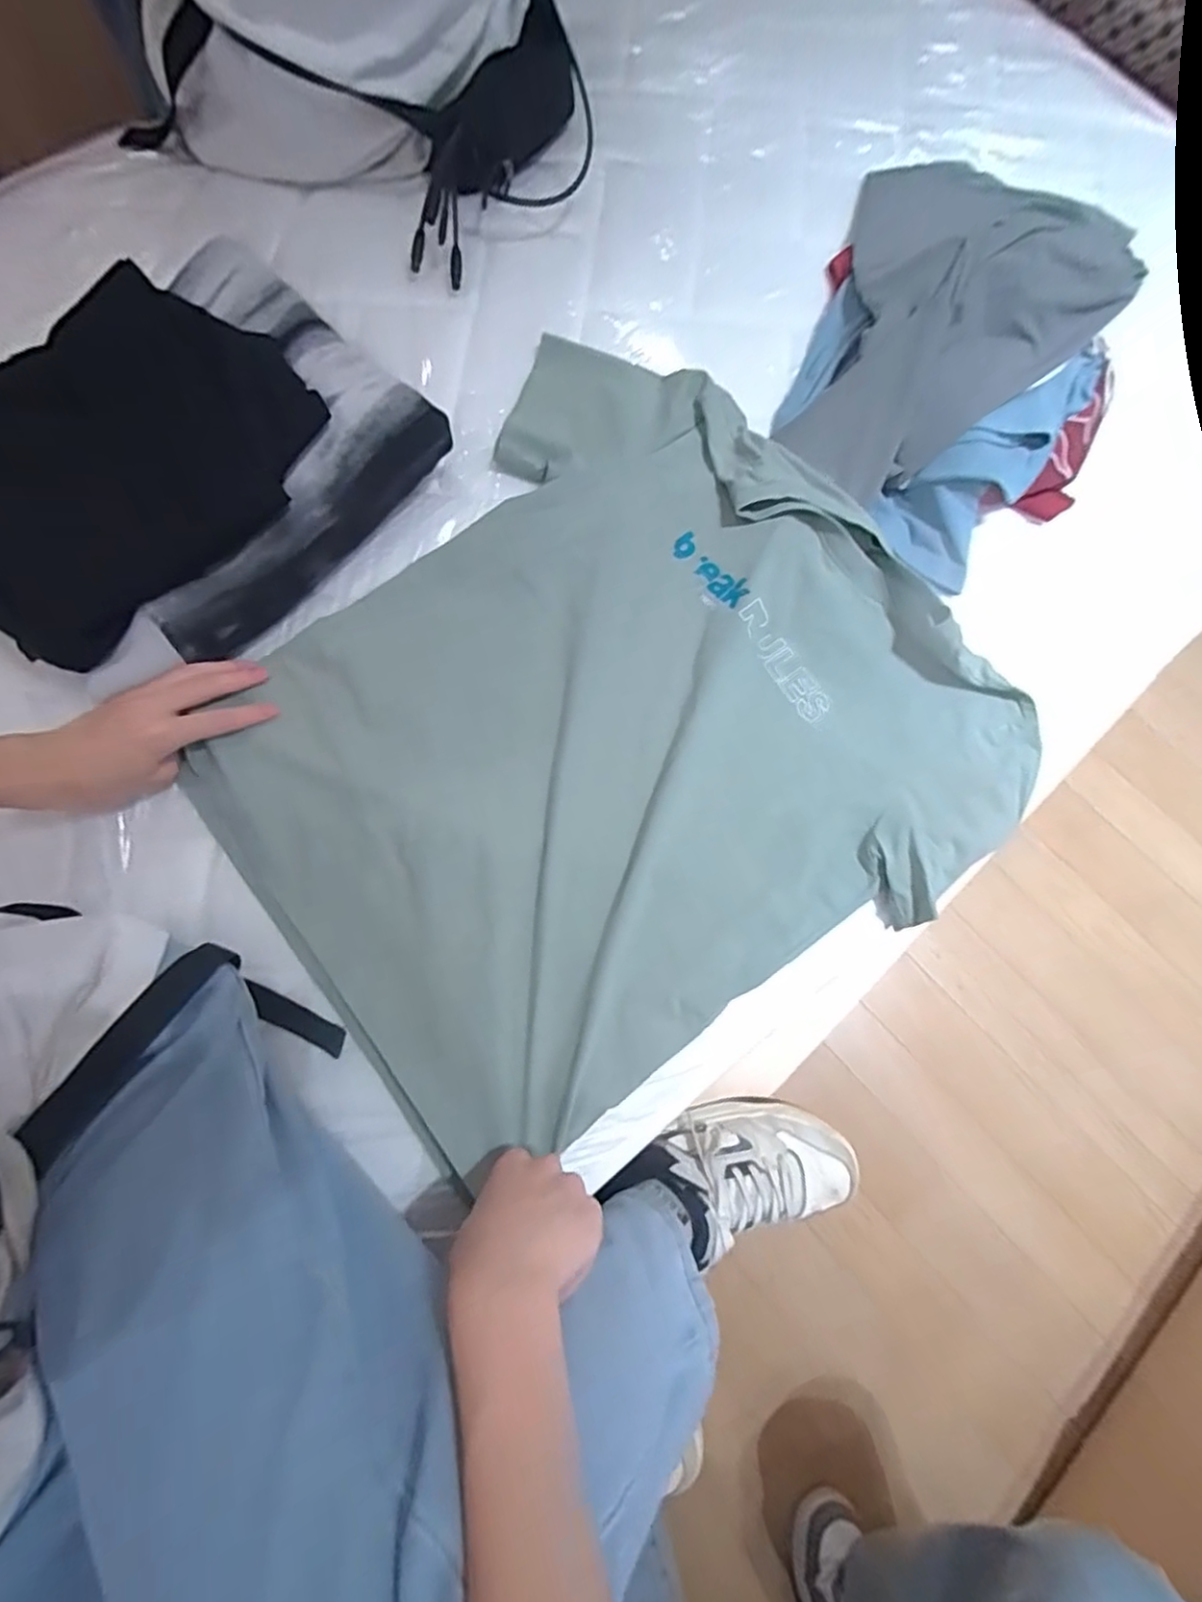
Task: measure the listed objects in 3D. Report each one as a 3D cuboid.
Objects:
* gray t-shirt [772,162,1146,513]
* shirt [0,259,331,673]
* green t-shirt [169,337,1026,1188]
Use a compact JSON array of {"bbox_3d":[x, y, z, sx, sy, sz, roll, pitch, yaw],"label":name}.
[{"bbox_3d":[0.310,-0.425,0.541,0.223,0.102,0.364,21,78,2],"label":"gray t-shirt"},{"bbox_3d":[-0.382,-0.269,0.502,0.241,0.028,0.300,39,78,6],"label":"shirt"},{"bbox_3d":[-0.007,-0.057,0.504,0.549,0.038,0.516,-38,81,-8],"label":"green t-shirt"}]

